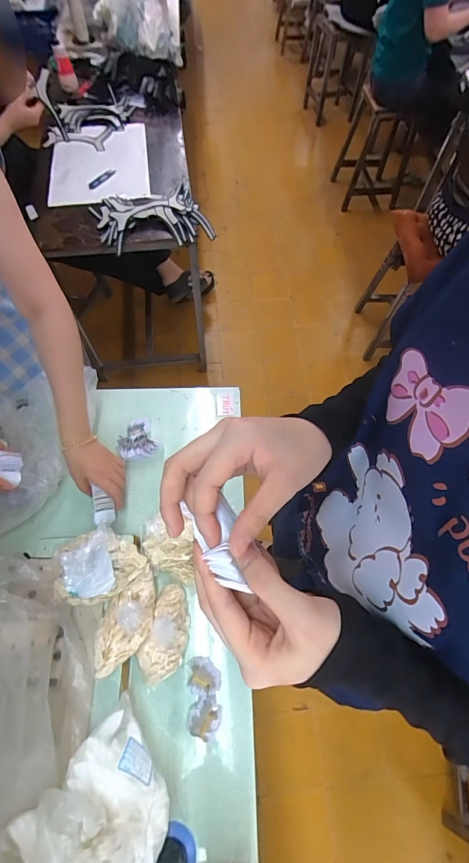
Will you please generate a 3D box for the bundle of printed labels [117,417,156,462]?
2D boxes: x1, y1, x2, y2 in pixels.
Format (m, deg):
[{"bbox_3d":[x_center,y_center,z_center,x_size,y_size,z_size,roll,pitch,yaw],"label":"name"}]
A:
[{"bbox_3d":[-0.203,0.021,0.752,0.076,0.038,0.076,-16,65,-9],"label":"bundle of printed labels"}]

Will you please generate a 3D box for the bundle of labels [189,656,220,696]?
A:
[{"bbox_3d":[-0.049,0.394,0.589,0.050,0.016,0.050,-5,64,-4],"label":"bundle of labels"}]

